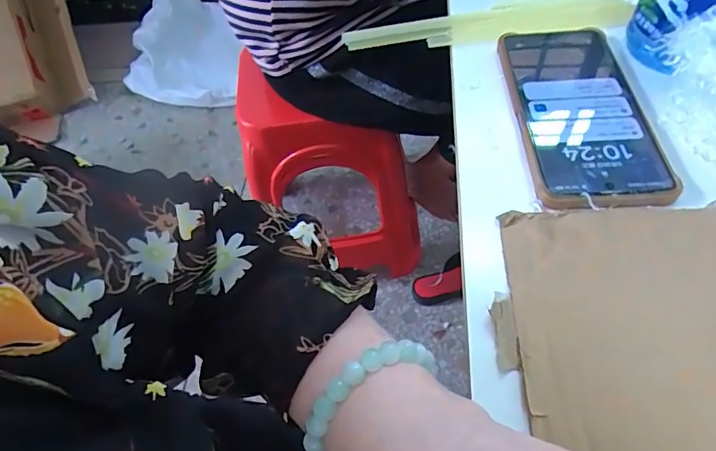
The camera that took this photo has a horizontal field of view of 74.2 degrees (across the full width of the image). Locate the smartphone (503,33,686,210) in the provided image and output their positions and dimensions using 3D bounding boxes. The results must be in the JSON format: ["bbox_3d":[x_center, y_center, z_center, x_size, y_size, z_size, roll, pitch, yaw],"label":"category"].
[{"bbox_3d":[0.149,-0.082,0.321,0.081,0.008,0.171,-3,55,6],"label":"smartphone"}]

